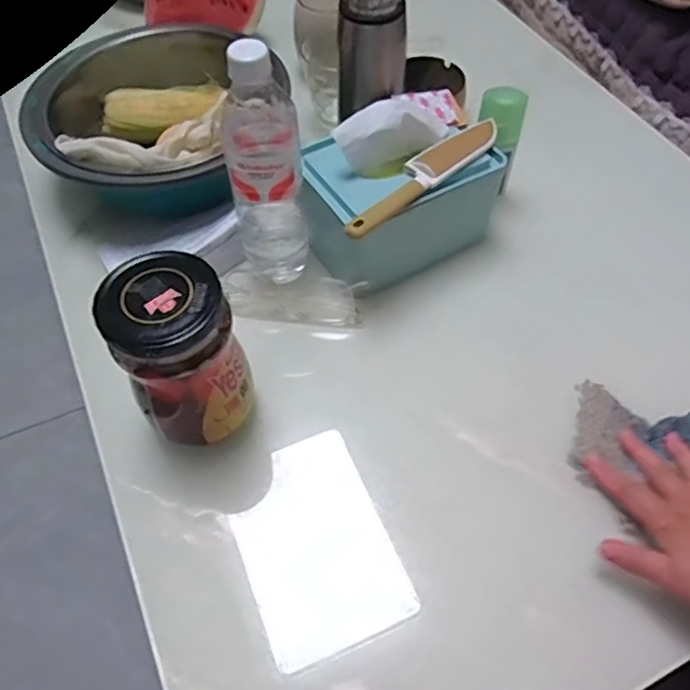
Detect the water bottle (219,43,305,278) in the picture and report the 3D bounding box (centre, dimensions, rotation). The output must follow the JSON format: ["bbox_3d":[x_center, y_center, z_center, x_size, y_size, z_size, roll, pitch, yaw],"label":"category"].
[{"bbox_3d":[-0.068,-0.146,0.527,0.056,0.232,0.064,-4,56,-2],"label":"water bottle"}]

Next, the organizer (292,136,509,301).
[{"bbox_3d":[0.062,-0.145,0.590,0.197,0.131,0.105,-31,61,-19],"label":"organizer"}]

